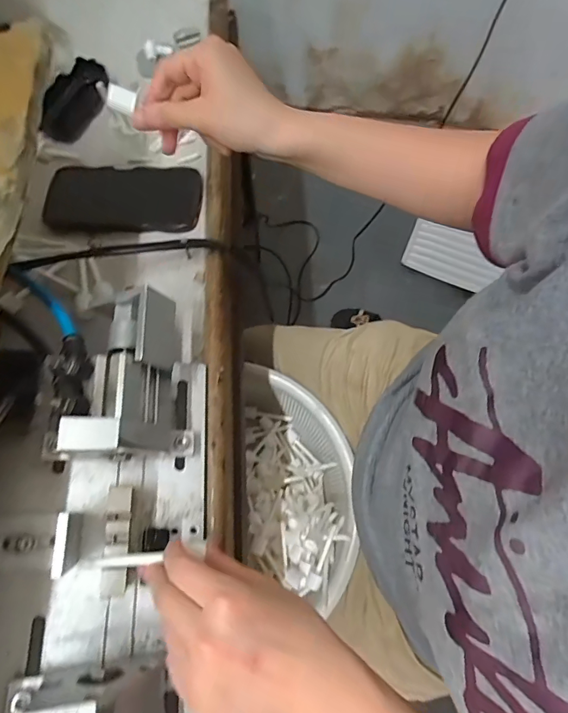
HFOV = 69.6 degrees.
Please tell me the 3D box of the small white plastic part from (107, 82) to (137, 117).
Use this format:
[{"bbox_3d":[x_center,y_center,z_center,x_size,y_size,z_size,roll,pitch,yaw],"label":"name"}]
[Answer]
[{"bbox_3d":[-0.129,-0.205,0.327,0.024,0.008,0.018,17,116,4],"label":"small white plastic part"}]

